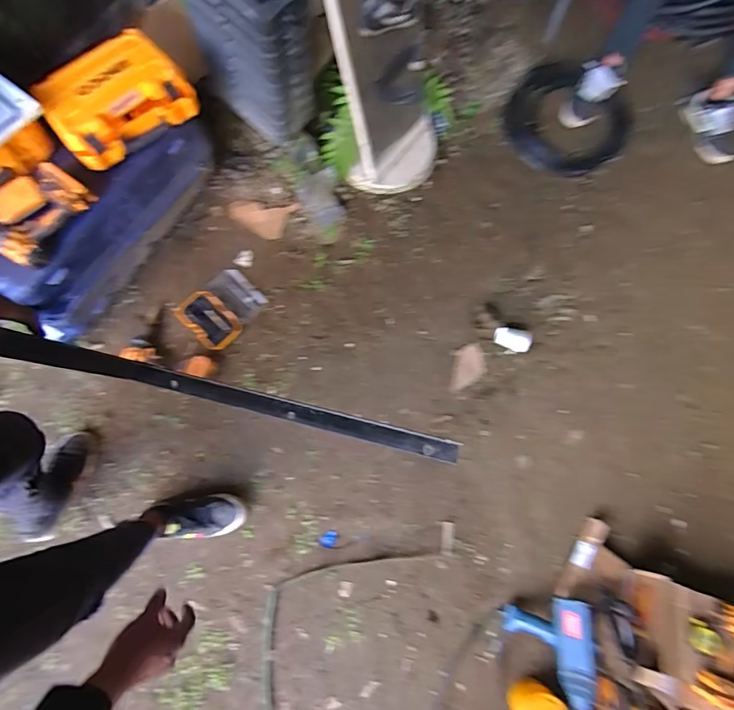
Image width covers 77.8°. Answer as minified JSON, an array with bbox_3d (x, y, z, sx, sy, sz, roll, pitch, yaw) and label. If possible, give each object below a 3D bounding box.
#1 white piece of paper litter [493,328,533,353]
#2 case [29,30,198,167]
[{"bbox_3d":[0.454,-0.049,1.420,0.108,0.021,0.067,14,99,7],"label":"white piece of paper litter"},{"bbox_3d":[-0.642,-0.652,1.159,0.326,0.125,0.237,-41,83,-12],"label":"case"}]

